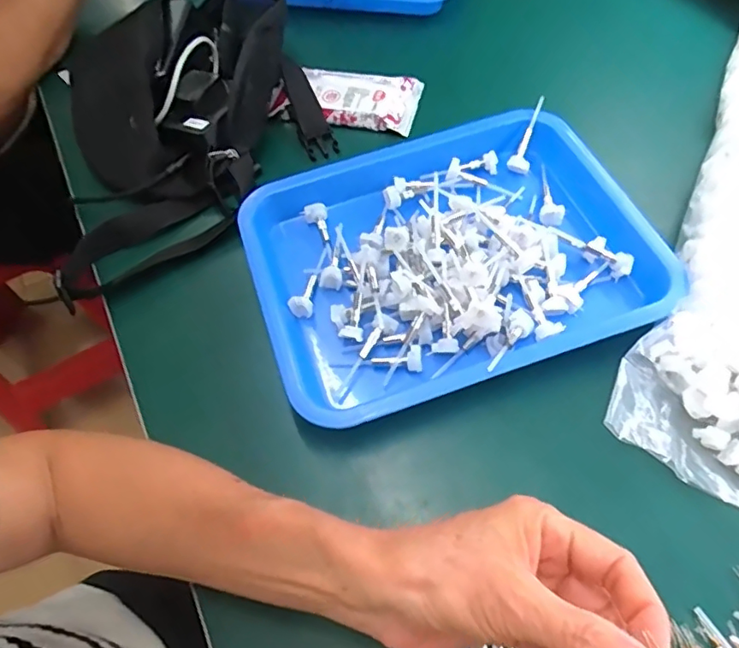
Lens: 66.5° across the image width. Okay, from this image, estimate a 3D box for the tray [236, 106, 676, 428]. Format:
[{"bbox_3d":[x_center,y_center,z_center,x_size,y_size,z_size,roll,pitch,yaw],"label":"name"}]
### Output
[{"bbox_3d":[0.059,-0.055,0.418,0.284,0.033,0.222,-19,59,-7],"label":"tray"}]

